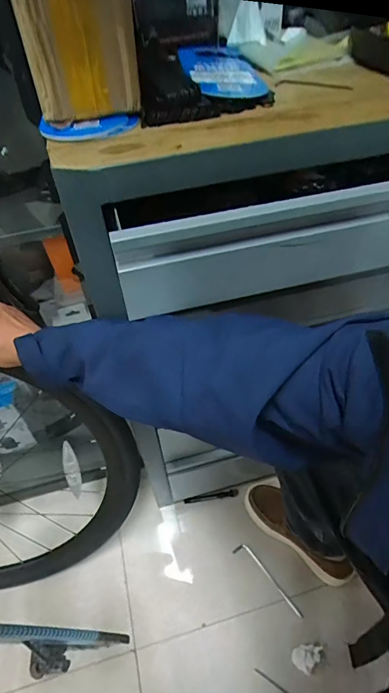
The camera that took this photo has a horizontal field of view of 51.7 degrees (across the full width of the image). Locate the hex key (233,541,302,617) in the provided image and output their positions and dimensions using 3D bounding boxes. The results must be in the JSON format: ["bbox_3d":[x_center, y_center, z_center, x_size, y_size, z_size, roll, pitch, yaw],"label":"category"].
[{"bbox_3d":[0.162,0.517,0.891,0.031,0.015,0.187,-33,54,-25],"label":"hex key"}]

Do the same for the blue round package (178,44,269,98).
[{"bbox_3d":[0.032,-0.369,0.529,0.092,0.012,0.276,-7,47,-3],"label":"blue round package"}]

